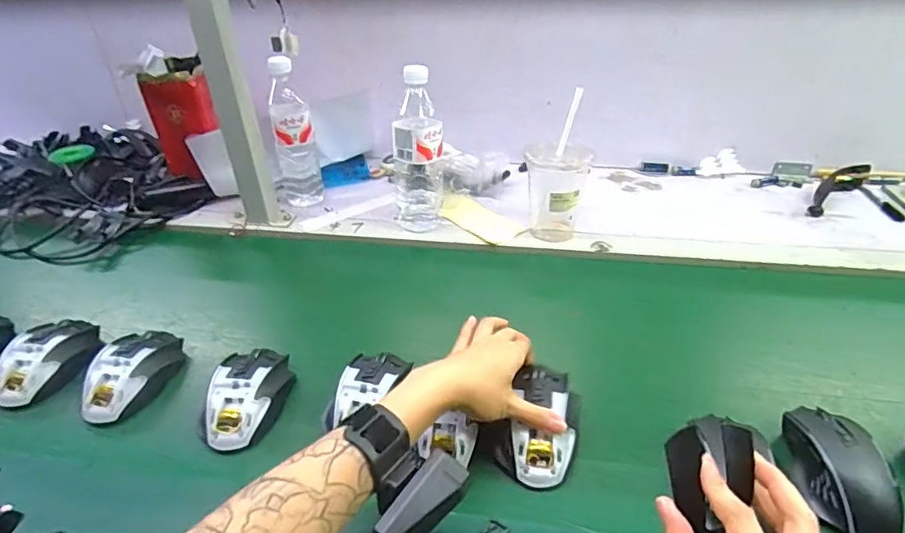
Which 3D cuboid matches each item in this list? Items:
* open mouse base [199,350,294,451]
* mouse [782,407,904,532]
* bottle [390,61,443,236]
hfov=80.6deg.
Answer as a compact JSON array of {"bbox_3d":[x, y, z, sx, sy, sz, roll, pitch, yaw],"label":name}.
[{"bbox_3d":[-0.198,0.124,0.523,0.077,0.033,0.109,0,36,3],"label":"open mouse base"},{"bbox_3d":[0.320,0.162,0.437,0.065,0.035,0.118,1,36,3],"label":"mouse"},{"bbox_3d":[-0.049,-0.158,0.752,0.073,0.219,0.058,-3,36,-1],"label":"bottle"}]

